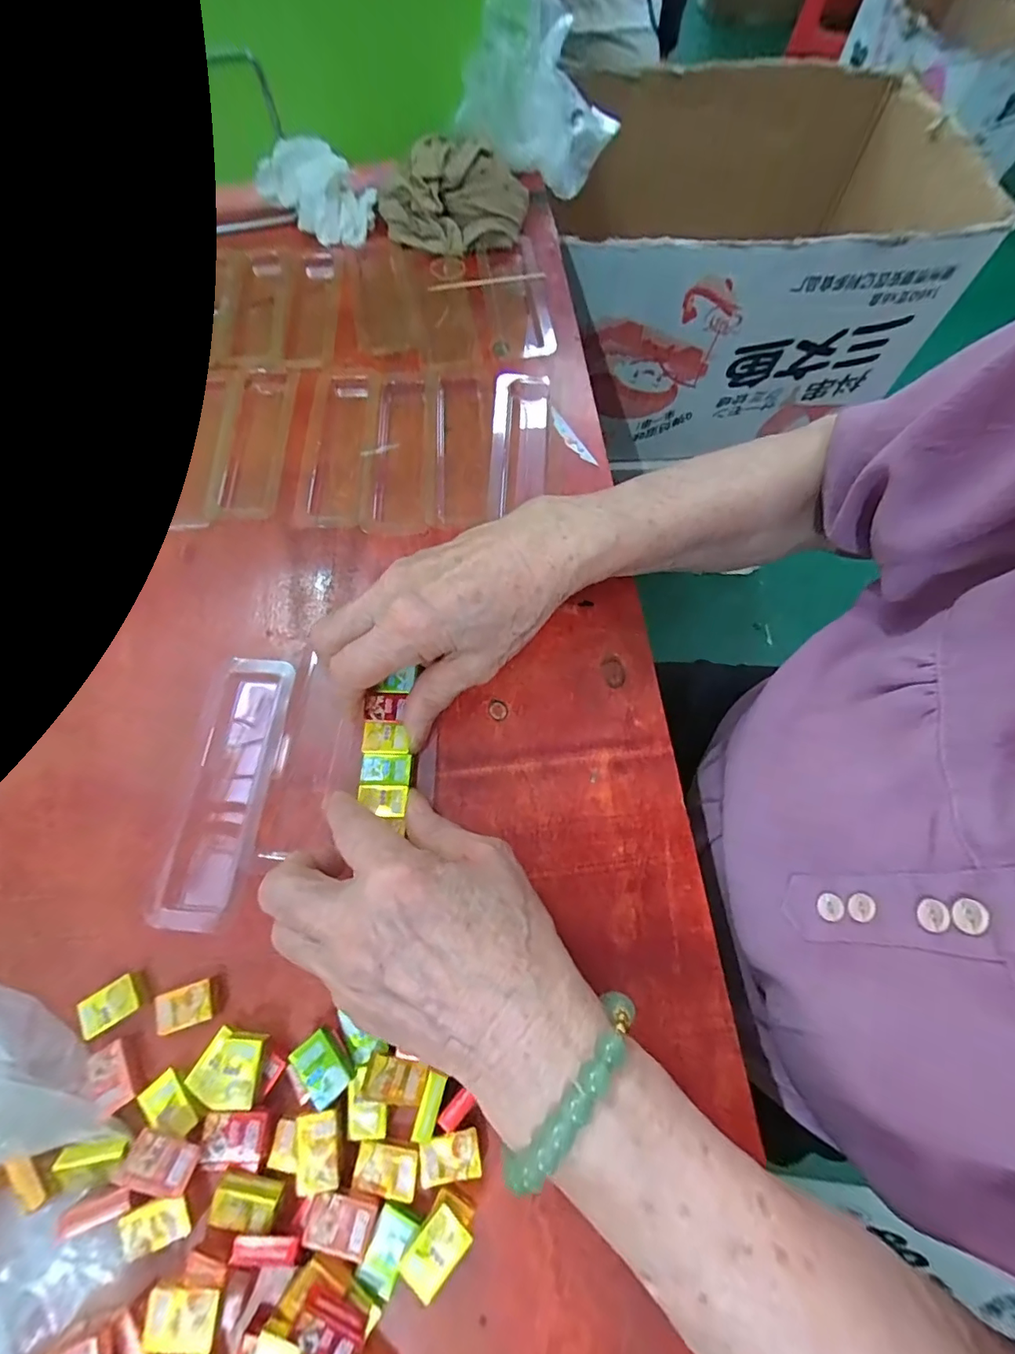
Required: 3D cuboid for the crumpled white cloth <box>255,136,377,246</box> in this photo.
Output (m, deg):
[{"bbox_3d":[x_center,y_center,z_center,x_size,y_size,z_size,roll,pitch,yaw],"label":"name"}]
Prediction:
[{"bbox_3d":[-0.165,-0.416,0.424,0.104,0.040,0.055,34,74,12],"label":"crumpled white cloth"}]

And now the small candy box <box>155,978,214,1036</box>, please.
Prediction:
[{"bbox_3d":[-0.148,0.151,0.229,0.025,0.004,0.017,-17,71,-6],"label":"small candy box"}]

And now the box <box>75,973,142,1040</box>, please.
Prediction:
[{"bbox_3d":[-0.183,0.150,0.229,0.026,0.004,0.018,-32,73,-11],"label":"box"}]

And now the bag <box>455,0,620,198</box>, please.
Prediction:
[{"bbox_3d":[0.025,-0.488,0.426,0.132,0.123,0.048,-22,71,-7],"label":"bag"}]

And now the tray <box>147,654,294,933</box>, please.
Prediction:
[{"bbox_3d":[-0.148,0.057,0.266,0.046,0.009,0.136,5,70,2],"label":"tray"}]

